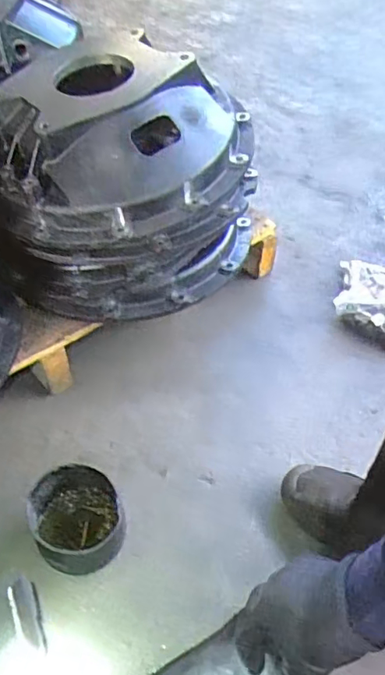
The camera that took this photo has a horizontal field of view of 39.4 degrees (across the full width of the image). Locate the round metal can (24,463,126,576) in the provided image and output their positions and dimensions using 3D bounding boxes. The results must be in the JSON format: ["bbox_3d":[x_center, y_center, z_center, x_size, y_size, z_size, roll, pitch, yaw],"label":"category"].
[{"bbox_3d":[-0.149,0.231,0.698,0.117,0.065,0.117,0,47,0],"label":"round metal can"}]

